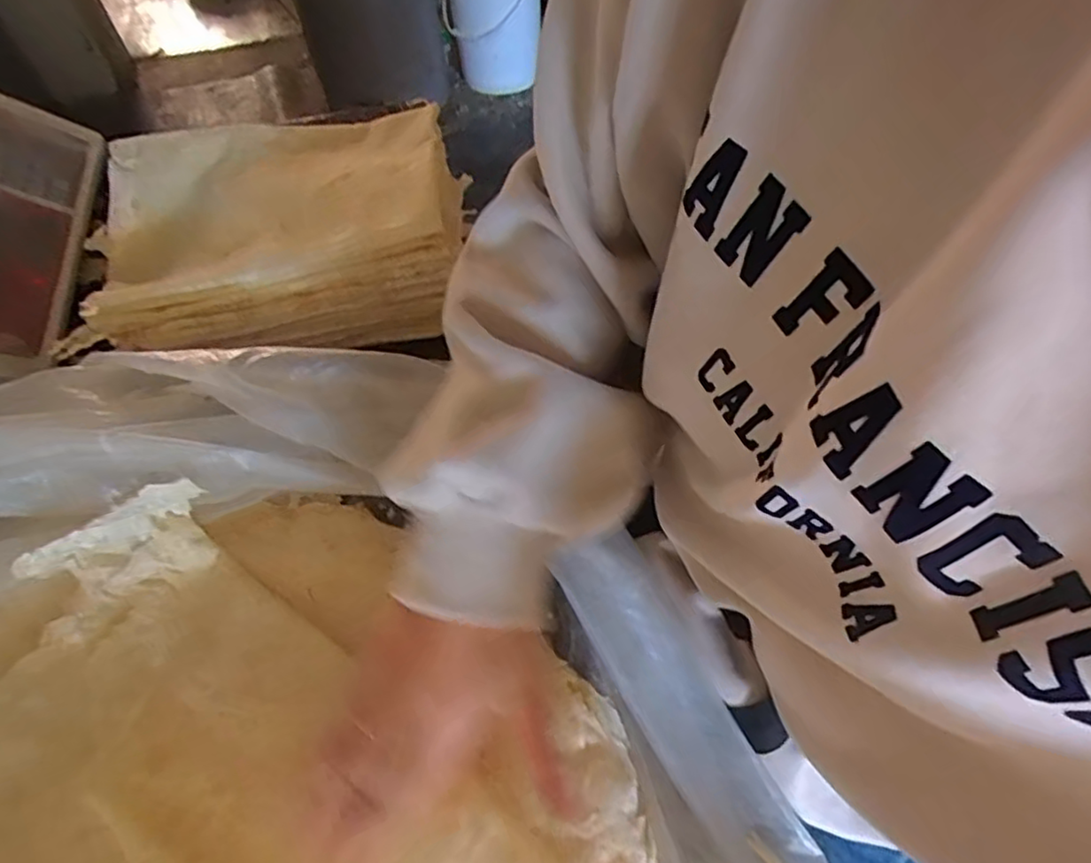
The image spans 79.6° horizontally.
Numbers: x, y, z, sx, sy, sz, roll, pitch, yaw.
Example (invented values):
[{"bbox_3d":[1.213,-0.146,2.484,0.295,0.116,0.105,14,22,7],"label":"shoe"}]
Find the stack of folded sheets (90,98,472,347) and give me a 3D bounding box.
[{"bbox_3d":[-0.219,-0.175,0.540,0.290,0.095,0.193,-8,57,-4],"label":"stack of folded sheets"}]

